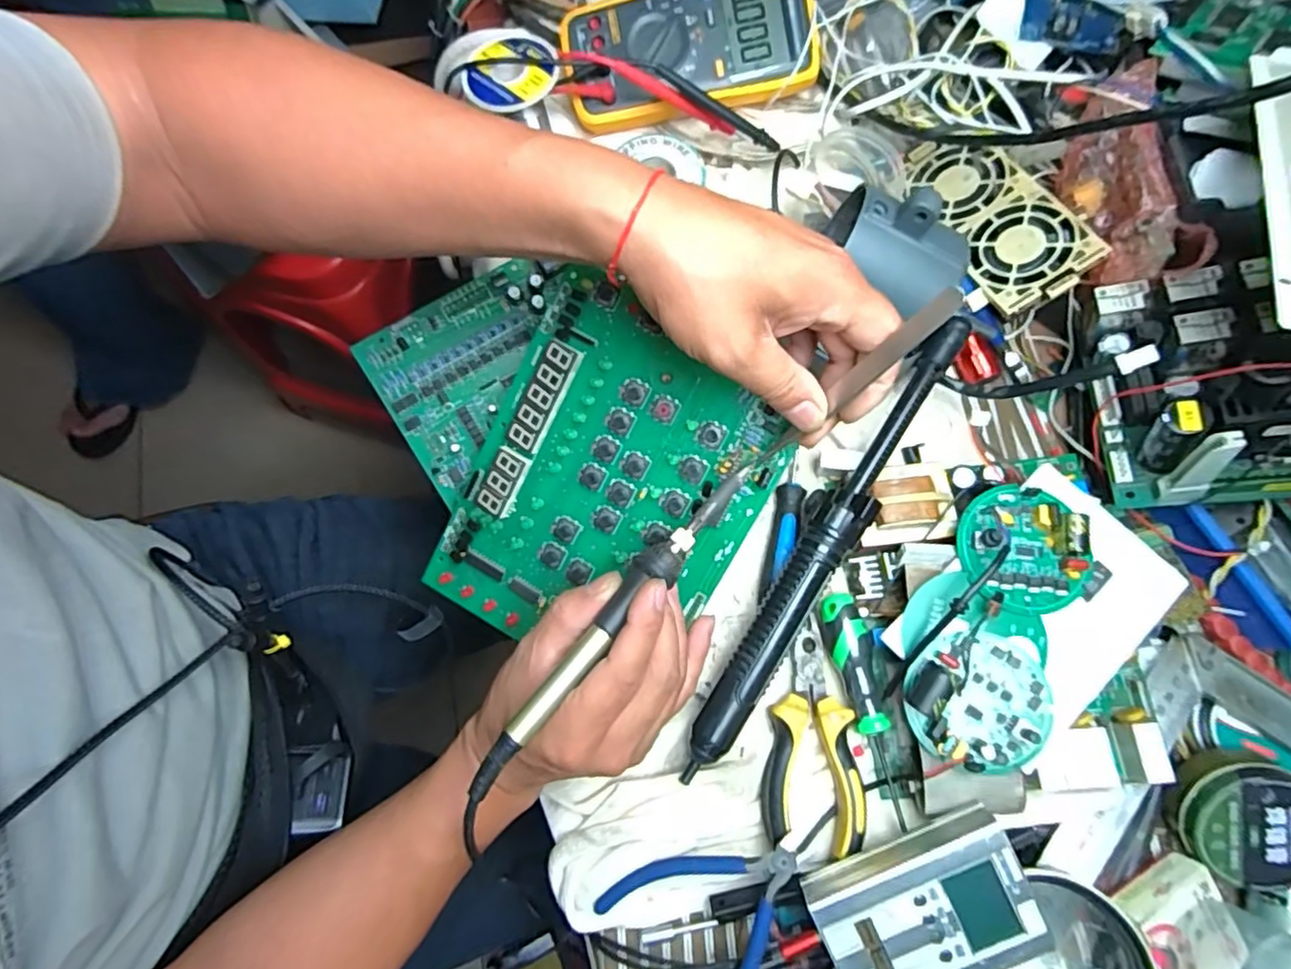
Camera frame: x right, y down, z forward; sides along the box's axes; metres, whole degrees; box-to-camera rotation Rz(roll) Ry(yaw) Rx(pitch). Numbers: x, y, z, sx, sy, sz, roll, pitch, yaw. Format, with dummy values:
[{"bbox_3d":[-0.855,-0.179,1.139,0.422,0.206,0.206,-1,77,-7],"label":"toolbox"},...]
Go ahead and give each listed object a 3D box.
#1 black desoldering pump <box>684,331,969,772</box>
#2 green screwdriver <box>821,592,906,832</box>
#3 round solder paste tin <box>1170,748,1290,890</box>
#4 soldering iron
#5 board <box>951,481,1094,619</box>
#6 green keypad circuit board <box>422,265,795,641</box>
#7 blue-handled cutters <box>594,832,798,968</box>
[{"bbox_3d":[0.106,0.031,0.371,0.031,0.031,0.298,32,79,8],"label":"black desoldering pump"},{"bbox_3d":[0.124,0.125,0.362,0.020,0.016,0.126,-10,76,-2],"label":"green screwdriver"},{"bbox_3d":[0.329,0.183,0.350,0.065,0.031,0.065,1,96,11],"label":"round solder paste tin"},{"bbox_3d":[-0.014,0.066,0.324,0.019,0.027,0.197,40,76,9],"label":"soldering iron"},{"bbox_3d":[0.209,0.035,0.351,0.062,0.018,0.070,-11,76,-2],"label":"board"},{"bbox_3d":[-0.023,0.007,0.367,0.158,0.008,0.206,28,102,7],"label":"green keypad circuit board"},{"bbox_3d":[0.038,0.225,0.337,0.107,0.025,0.081,-37,79,-8],"label":"blue-handled cutters"}]

